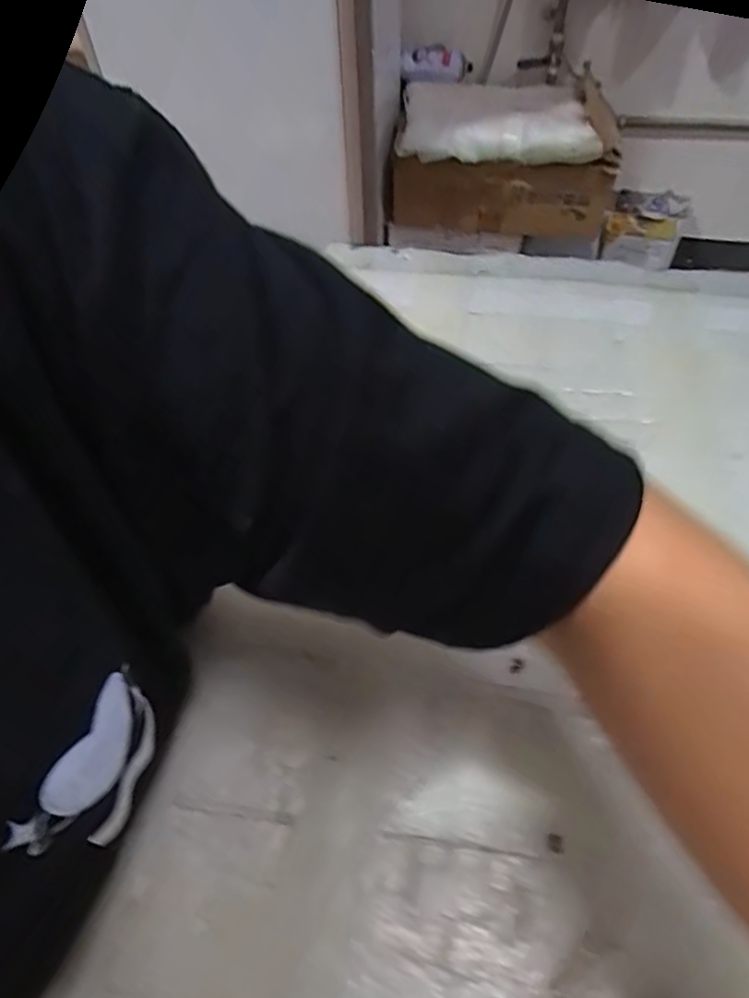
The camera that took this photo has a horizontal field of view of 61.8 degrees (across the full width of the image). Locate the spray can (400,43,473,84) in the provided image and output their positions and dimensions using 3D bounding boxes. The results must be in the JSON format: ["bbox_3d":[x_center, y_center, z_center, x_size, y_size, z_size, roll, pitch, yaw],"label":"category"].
[{"bbox_3d":[0.143,-0.968,1.390,0.161,0.055,0.068,16,54,14],"label":"spray can"}]

